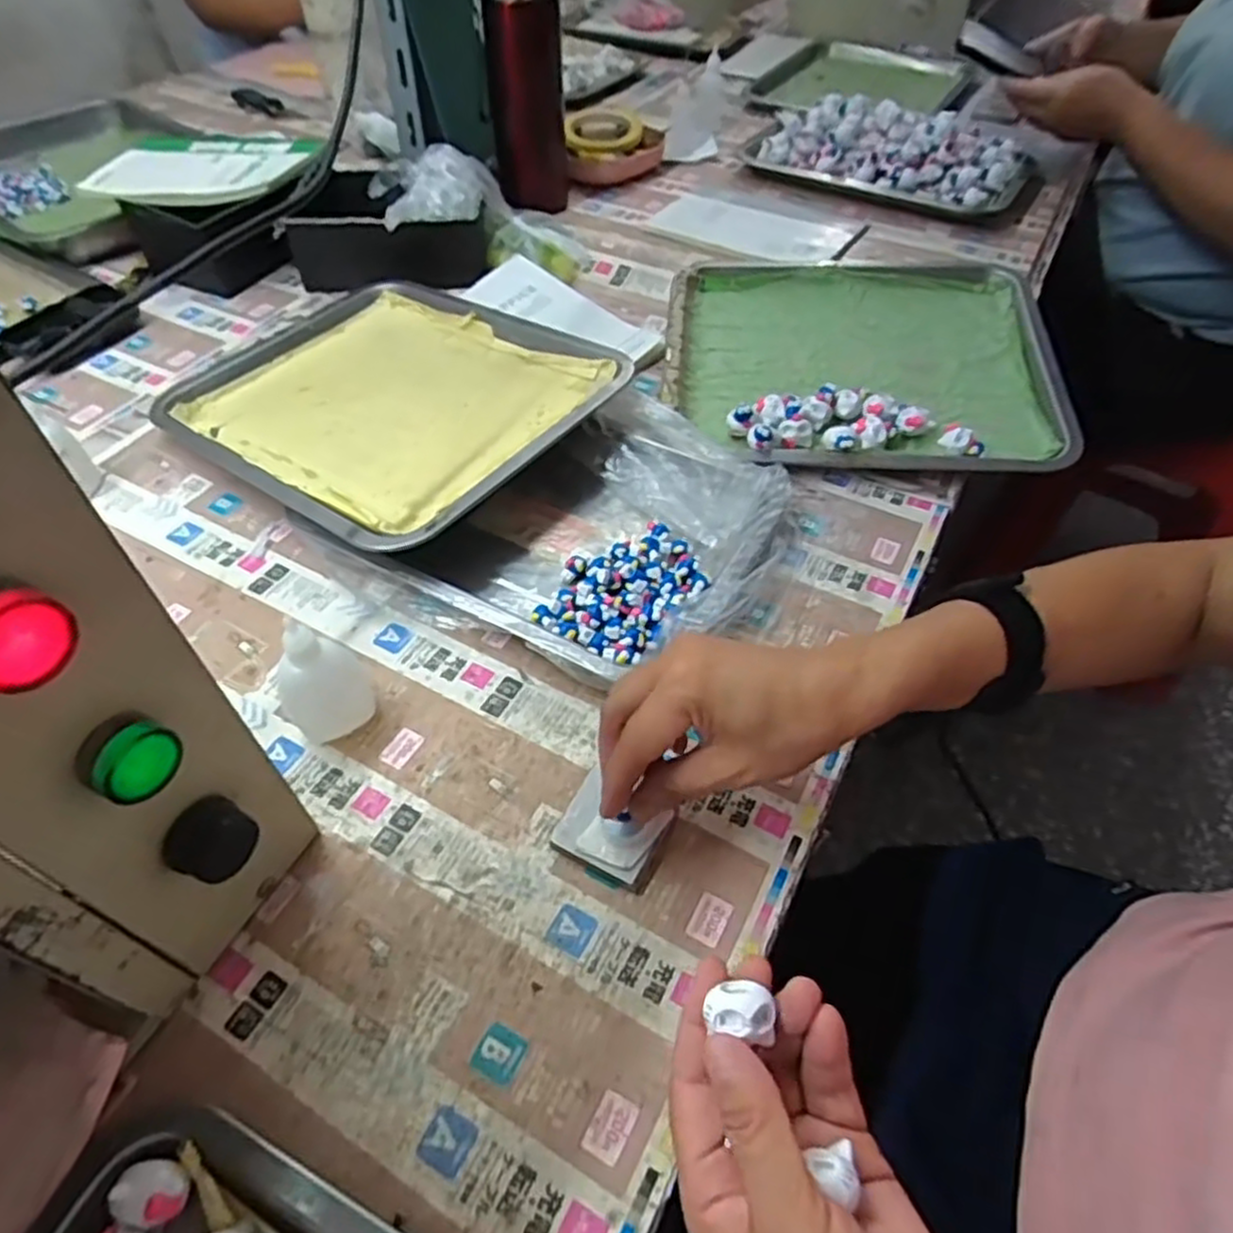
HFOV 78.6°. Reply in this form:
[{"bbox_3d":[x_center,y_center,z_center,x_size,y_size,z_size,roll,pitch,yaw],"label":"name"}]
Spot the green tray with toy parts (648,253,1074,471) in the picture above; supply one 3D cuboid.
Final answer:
[{"bbox_3d":[0.200,-0.222,0.635,0.311,0.036,0.265,5,51,3],"label":"green tray with toy parts"}]

